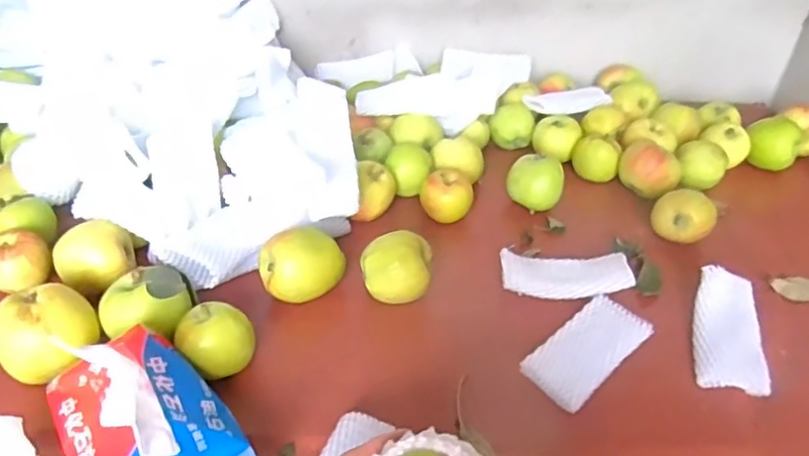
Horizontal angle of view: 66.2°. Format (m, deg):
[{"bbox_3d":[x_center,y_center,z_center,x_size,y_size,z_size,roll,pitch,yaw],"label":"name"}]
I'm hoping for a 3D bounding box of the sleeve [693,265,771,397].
[{"bbox_3d":[0.279,0.085,0.534,0.054,0.030,0.119,12,38,10],"label":"sleeve"}]

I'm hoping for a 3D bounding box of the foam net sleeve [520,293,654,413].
[{"bbox_3d":[0.154,0.101,0.523,0.122,0.017,0.056,-28,48,-36],"label":"foam net sleeve"}]

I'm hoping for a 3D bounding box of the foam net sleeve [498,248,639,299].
[{"bbox_3d":[0.152,0.046,0.591,0.118,0.027,0.048,5,37,1],"label":"foam net sleeve"}]

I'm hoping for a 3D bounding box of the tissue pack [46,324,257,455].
[{"bbox_3d":[-0.174,0.129,0.417,0.098,0.103,0.158,-27,47,-35],"label":"tissue pack"}]

